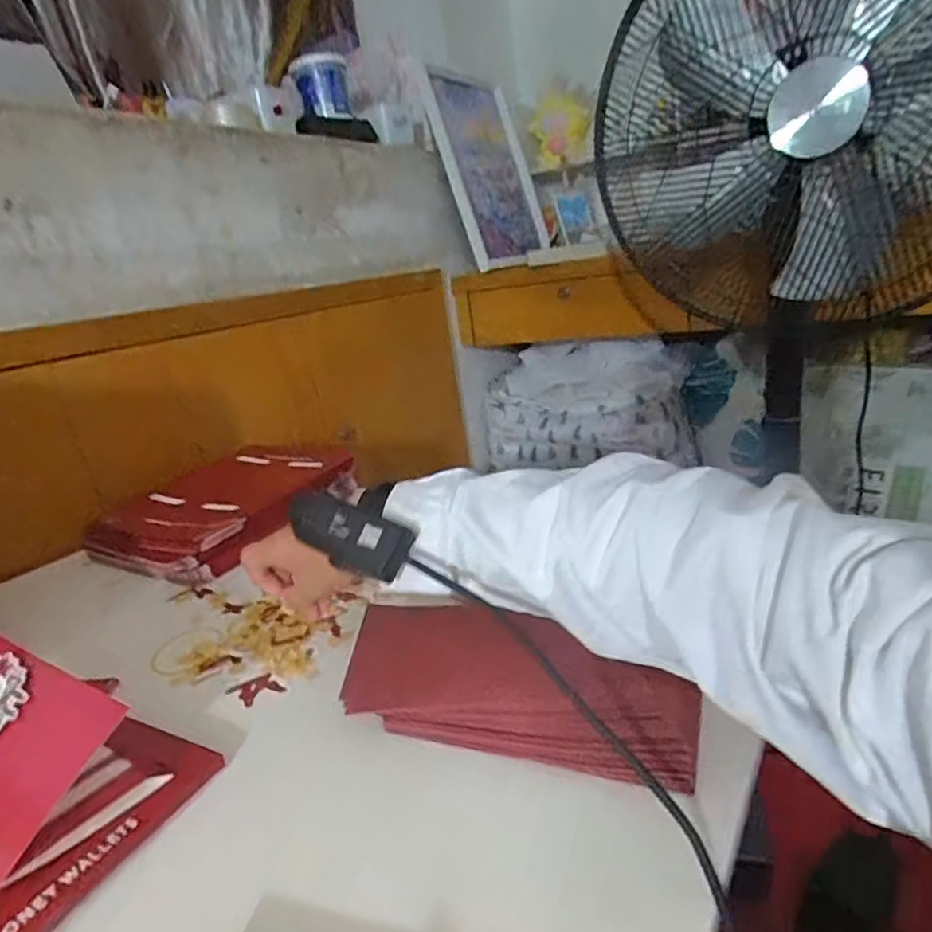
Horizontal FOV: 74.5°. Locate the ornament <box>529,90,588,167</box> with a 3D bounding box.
[{"bbox_3d":[0.240,-0.859,1.556,0.133,0.167,0.075,-6,18,6],"label":"ornament"}]

